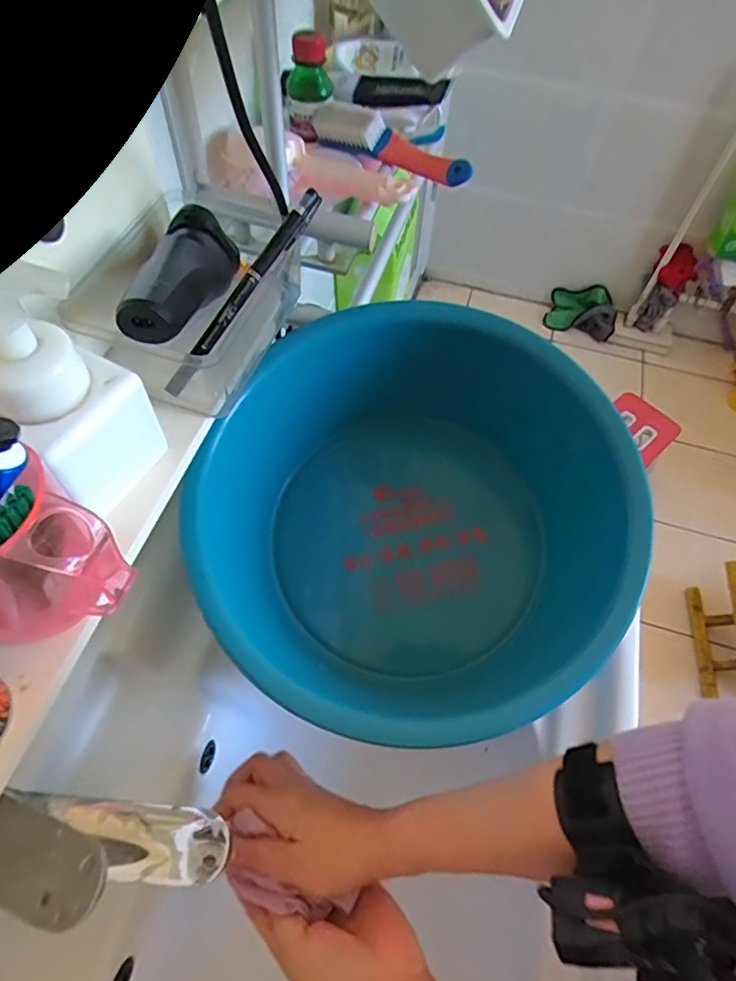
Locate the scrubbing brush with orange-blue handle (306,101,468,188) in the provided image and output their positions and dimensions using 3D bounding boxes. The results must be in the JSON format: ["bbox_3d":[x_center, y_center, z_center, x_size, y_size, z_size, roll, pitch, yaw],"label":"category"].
[{"bbox_3d":[0.017,-0.297,0.470,0.154,0.033,0.028,25,60,12],"label":"scrubbing brush with orange-blue handle"}]

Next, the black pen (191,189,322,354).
[{"bbox_3d":[-0.071,-0.143,0.357,0.013,0.016,0.132,32,84,16],"label":"black pen"}]

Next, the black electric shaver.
[{"bbox_3d":[-0.116,-0.136,0.346,0.038,0.034,0.136,6,45,1],"label":"black electric shaver"}]

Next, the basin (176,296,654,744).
[{"bbox_3d":[0.031,0.025,0.500,0.357,0.187,0.354,1,58,-2],"label":"basin"}]

